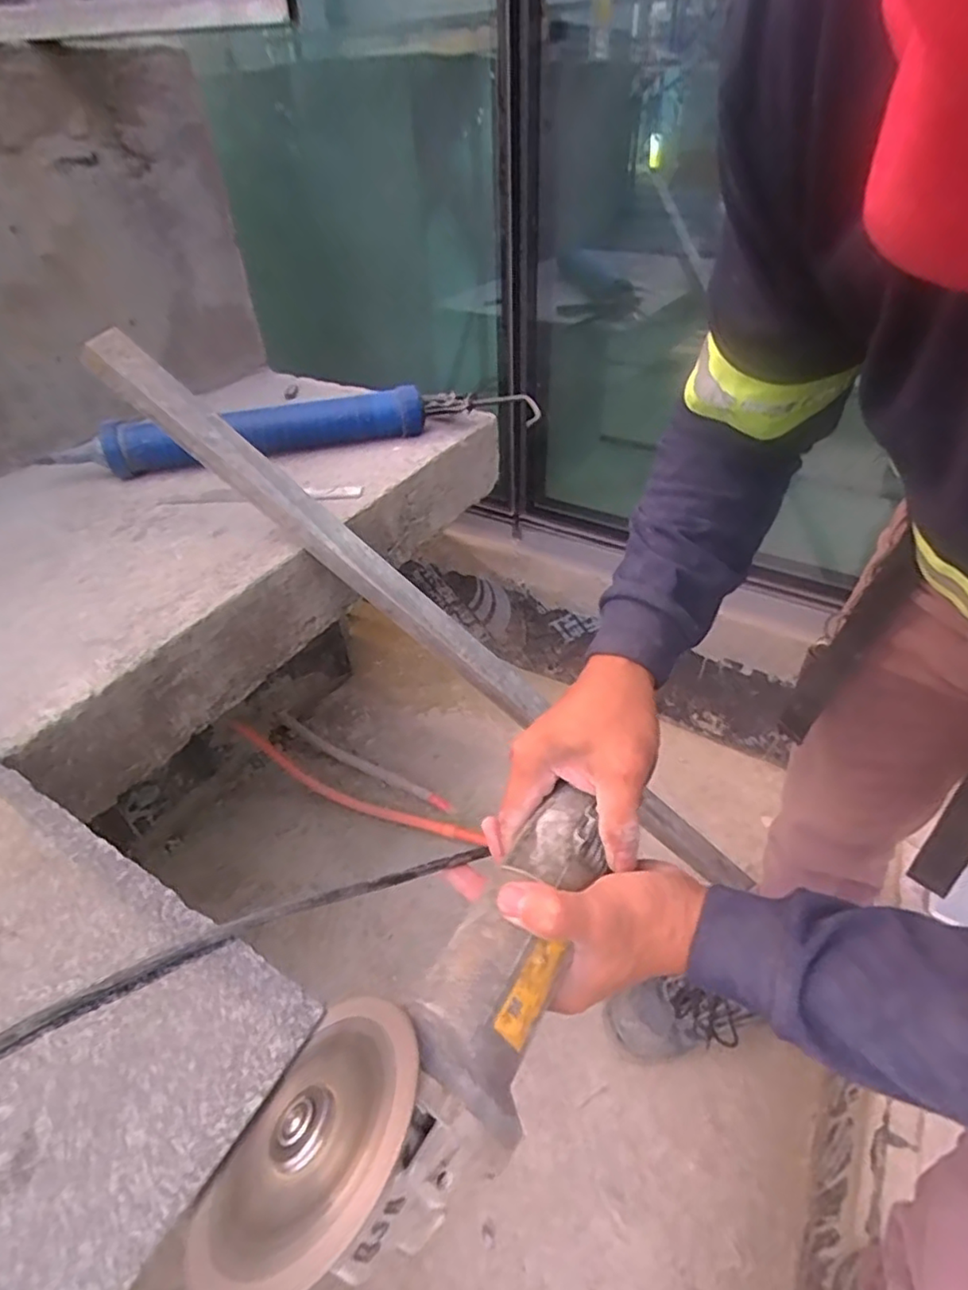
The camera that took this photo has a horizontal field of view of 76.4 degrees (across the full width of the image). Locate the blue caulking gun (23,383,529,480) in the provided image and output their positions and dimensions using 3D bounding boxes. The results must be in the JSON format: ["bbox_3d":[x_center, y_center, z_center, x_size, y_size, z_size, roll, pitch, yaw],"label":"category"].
[{"bbox_3d":[-0.248,-0.270,0.795,0.590,0.082,0.078,-11,42,-8],"label":"blue caulking gun"}]

